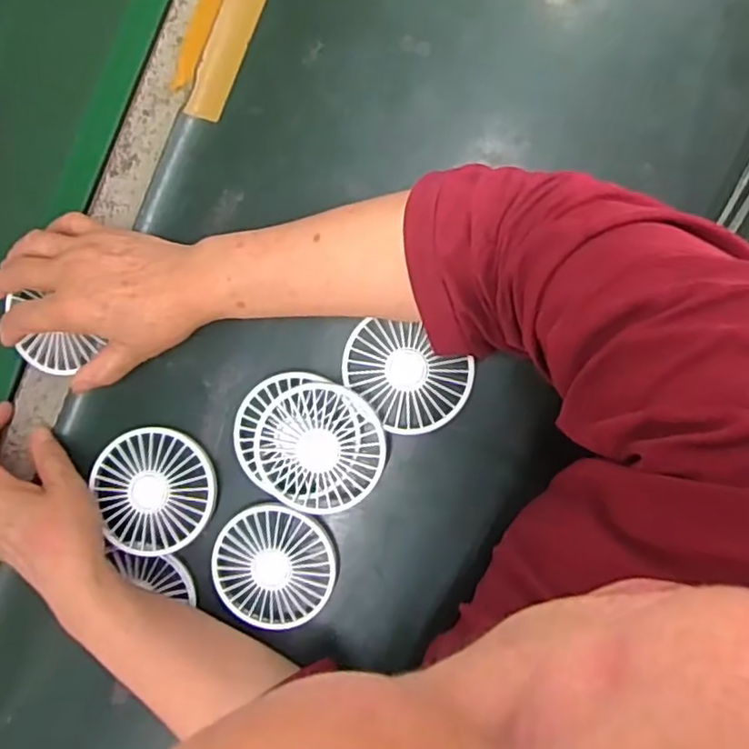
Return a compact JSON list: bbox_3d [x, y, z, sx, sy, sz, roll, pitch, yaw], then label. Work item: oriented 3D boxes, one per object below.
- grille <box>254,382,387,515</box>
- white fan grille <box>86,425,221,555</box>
[{"bbox_3d":[-0.037,0.051,0.442,0.085,0.016,0.086,11,98,3],"label":"grille"},{"bbox_3d":[-0.155,0.082,0.461,0.082,0.015,0.086,0,87,4],"label":"white fan grille"}]

